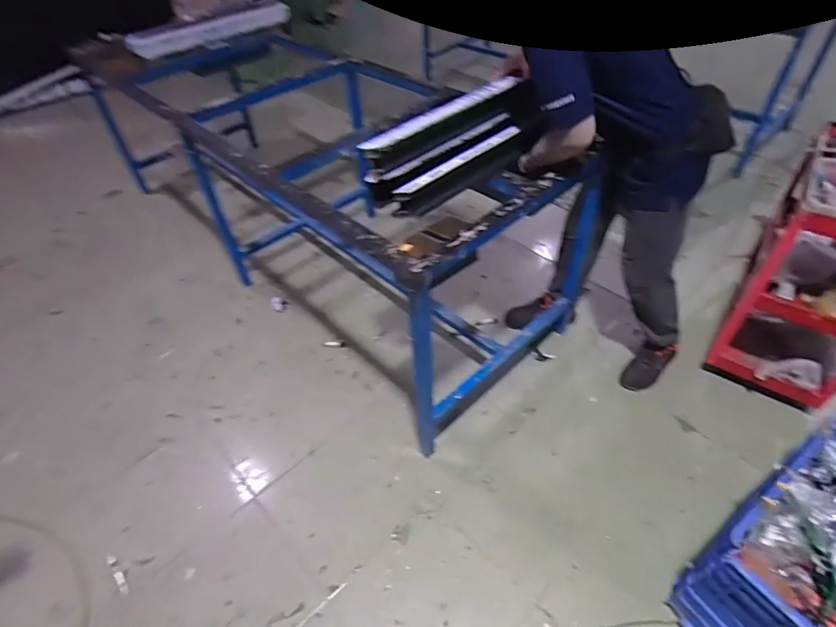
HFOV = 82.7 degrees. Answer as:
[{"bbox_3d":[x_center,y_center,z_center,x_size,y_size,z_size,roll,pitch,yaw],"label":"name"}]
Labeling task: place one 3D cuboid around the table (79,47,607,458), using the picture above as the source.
[{"bbox_3d":[-0.194,-0.401,1.912,0.889,0.815,1.553,-35,53,-27],"label":"table"}]

